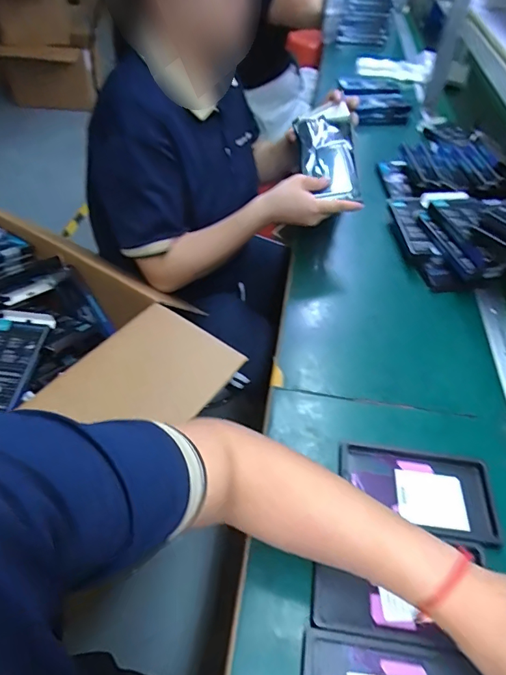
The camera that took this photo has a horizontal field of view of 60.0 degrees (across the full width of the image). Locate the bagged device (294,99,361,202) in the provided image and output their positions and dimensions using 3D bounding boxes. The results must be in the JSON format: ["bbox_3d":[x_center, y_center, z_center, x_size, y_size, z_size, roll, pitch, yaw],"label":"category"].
[{"bbox_3d":[0.127,-0.296,0.729,0.095,0.029,0.153,-9,75,-3],"label":"bagged device"}]

